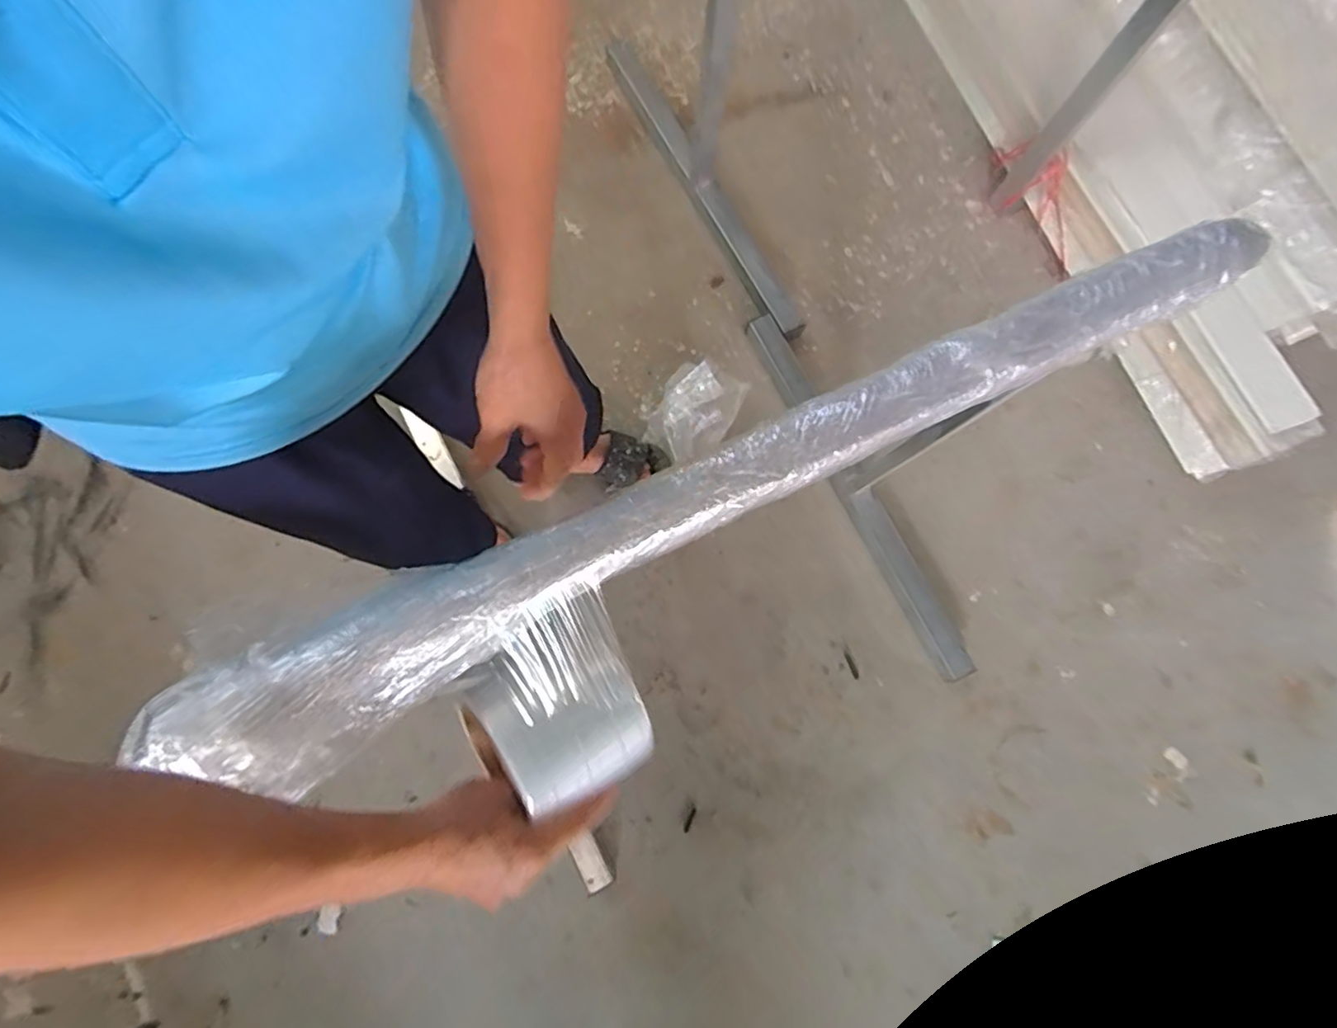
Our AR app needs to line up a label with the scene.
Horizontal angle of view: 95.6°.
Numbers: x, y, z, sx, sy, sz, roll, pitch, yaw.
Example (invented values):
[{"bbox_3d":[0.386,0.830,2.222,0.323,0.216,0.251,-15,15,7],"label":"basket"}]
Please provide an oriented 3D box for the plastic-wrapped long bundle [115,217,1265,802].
[{"bbox_3d":[0.058,-0.021,0.392,0.780,0.055,0.077,-26,80,-8],"label":"plastic-wrapped long bundle"}]

